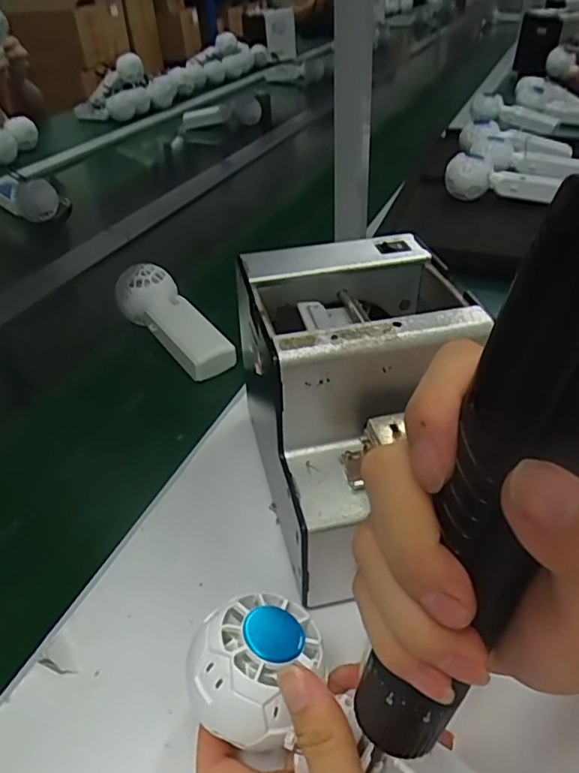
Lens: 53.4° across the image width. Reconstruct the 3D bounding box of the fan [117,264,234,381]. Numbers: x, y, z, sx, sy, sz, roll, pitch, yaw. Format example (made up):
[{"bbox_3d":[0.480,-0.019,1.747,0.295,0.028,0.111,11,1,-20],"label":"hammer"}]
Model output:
[{"bbox_3d":[-0.116,-0.069,0.573,0.057,0.052,0.160,-25,42,-26],"label":"fan"}]

